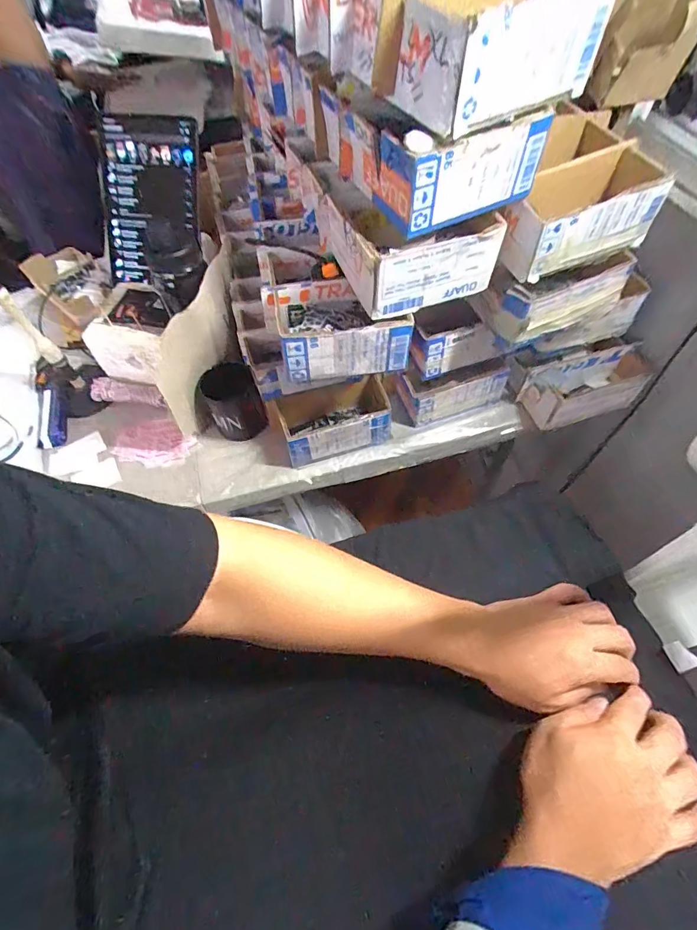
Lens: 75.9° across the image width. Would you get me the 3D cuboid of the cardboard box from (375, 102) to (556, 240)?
[{"bbox_3d":[0.101,-0.287,0.436,0.150,0.092,0.093,-26,61,-13],"label":"cardboard box"}]

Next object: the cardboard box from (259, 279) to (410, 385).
[{"bbox_3d":[-0.015,-0.165,0.539,0.158,0.067,0.105,-11,59,-4],"label":"cardboard box"}]

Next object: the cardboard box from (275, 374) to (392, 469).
[{"bbox_3d":[-0.017,-0.068,0.672,0.170,0.081,0.088,-18,59,-8],"label":"cardboard box"}]

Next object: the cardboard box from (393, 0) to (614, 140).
[{"bbox_3d":[0.129,-0.349,0.370,0.165,0.074,0.082,-29,62,-14],"label":"cardboard box"}]

